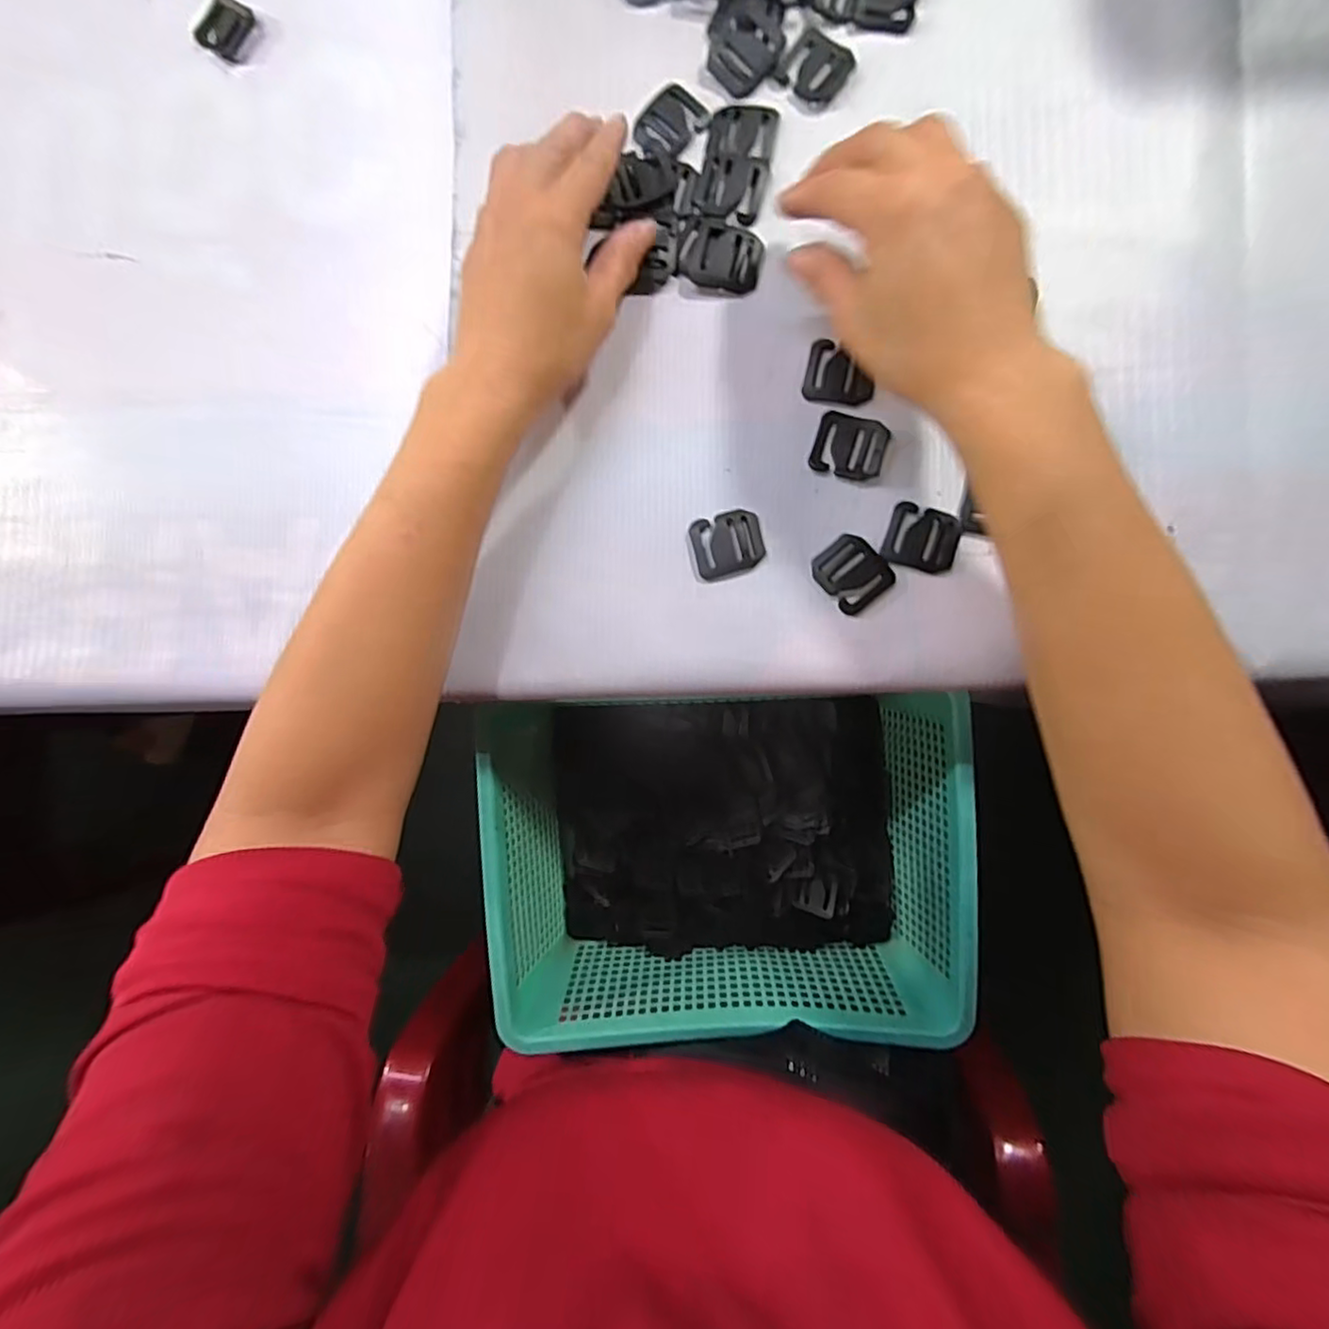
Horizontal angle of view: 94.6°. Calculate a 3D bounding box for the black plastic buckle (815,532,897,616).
[{"bbox_3d":[0.093,-0.045,0.301,0.031,0.004,0.034,-38,85,5],"label":"black plastic buckle"}]

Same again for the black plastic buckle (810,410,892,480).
[{"bbox_3d":[0.092,-0.107,0.302,0.035,0.004,0.029,18,91,7],"label":"black plastic buckle"}]

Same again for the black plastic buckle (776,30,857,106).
[{"bbox_3d":[0.078,-0.304,0.311,0.032,0.004,0.030,36,93,6],"label":"black plastic buckle"}]

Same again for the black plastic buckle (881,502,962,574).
[{"bbox_3d":[0.126,-0.061,0.297,0.034,0.004,0.030,18,91,7],"label":"black plastic buckle"}]

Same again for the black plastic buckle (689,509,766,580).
[{"bbox_3d":[0.032,-0.061,0.308,0.035,0.004,0.030,-14,88,6],"label":"black plastic buckle"}]

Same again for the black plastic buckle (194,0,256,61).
[{"bbox_3d":[-0.253,-0.368,0.354,0.027,0.006,0.031,28,92,6],"label":"black plastic buckle"}]

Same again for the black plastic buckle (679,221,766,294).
[{"bbox_3d":[0.029,-0.208,0.311,0.042,0.007,0.029,10,90,7],"label":"black plastic buckle"}]

